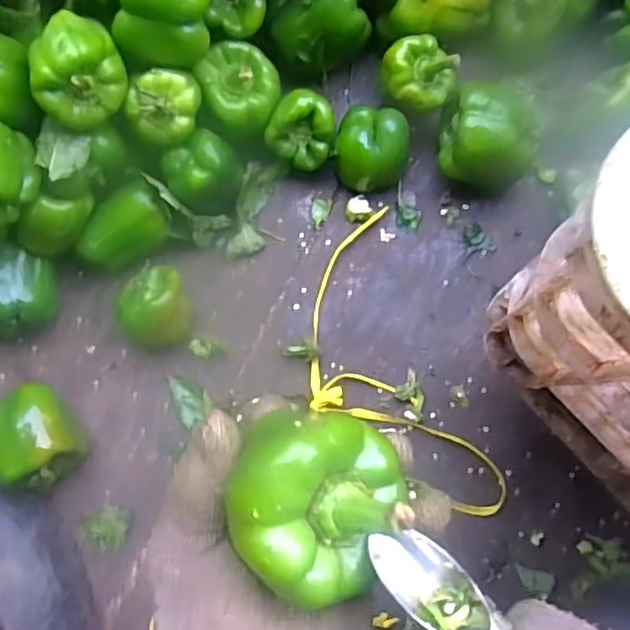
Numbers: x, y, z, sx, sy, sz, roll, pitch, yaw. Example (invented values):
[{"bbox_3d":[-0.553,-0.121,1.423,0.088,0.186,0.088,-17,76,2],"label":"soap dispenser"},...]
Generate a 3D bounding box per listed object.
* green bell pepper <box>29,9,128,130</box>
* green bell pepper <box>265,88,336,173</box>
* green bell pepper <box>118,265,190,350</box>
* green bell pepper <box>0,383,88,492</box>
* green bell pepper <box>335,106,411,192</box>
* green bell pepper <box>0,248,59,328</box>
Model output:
[{"bbox_3d":[-0.183,-0.192,0.490,0.058,0.057,0.075,-6,83,6],"label":"green bell pepper"},{"bbox_3d":[-0.009,-0.169,0.589,0.054,0.067,0.057,-1,83,7],"label":"green bell pepper"},{"bbox_3d":[-0.147,-0.008,0.579,0.058,0.058,0.073,-2,83,7],"label":"green bell pepper"},{"bbox_3d":[-0.247,0.109,0.572,0.064,0.070,0.089,-18,82,4],"label":"green bell pepper"},{"bbox_3d":[0.054,-0.153,0.581,0.063,0.064,0.067,5,84,7],"label":"green bell pepper"},{"bbox_3d":[-0.276,-0.023,0.596,0.059,0.068,0.070,8,84,8],"label":"green bell pepper"}]

